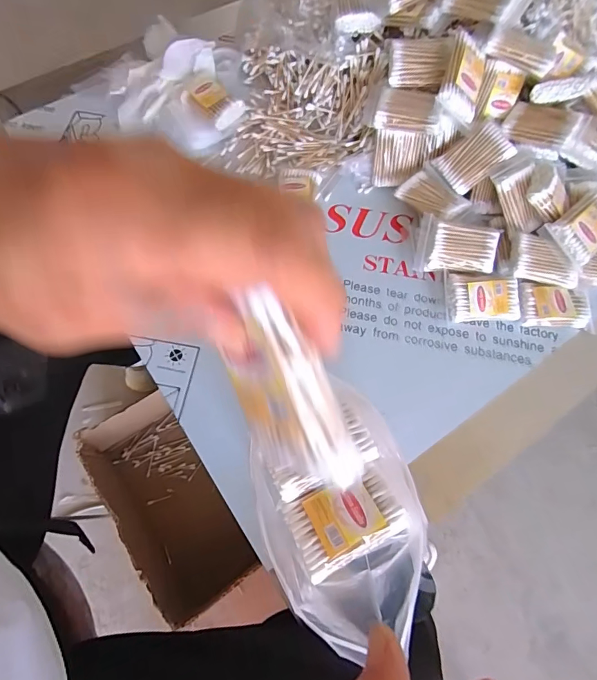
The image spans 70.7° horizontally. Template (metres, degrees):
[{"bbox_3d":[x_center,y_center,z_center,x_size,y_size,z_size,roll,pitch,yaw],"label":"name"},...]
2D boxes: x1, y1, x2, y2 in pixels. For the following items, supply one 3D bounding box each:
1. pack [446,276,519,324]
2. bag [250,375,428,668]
[{"bbox_3d":[0.213,-0.048,0.485,0.077,0.013,0.053,-2,90,8],"label":"pack"},{"bbox_3d":[0.029,0.112,0.276,0.102,0.033,0.157,-13,69,-7],"label":"bag"}]

